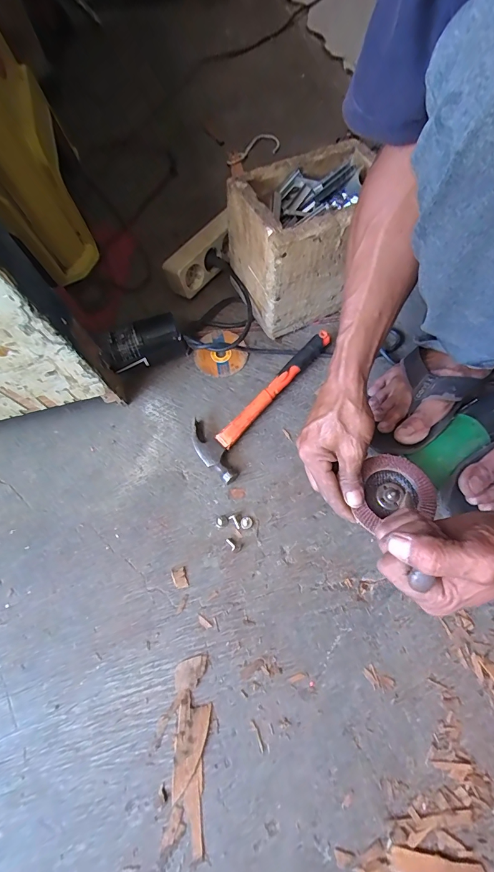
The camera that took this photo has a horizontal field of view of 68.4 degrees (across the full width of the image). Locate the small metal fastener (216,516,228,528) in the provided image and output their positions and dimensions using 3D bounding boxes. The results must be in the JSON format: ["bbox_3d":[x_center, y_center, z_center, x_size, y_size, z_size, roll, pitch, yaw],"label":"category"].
[{"bbox_3d":[-0.033,0.111,0.469,0.016,0.004,0.015,-29,70,-8],"label":"small metal fastener"}]

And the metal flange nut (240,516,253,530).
[{"bbox_3d":[-0.001,0.111,0.465,0.016,0.009,0.015,-1,68,3],"label":"metal flange nut"}]

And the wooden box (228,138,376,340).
[{"bbox_3d":[0.088,-0.274,0.528,0.194,0.178,0.137,-25,69,-7],"label":"wooden box"}]

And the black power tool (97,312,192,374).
[{"bbox_3d":[-0.153,-0.135,0.542,0.116,0.067,0.062,-27,69,-8],"label":"black power tool"}]

